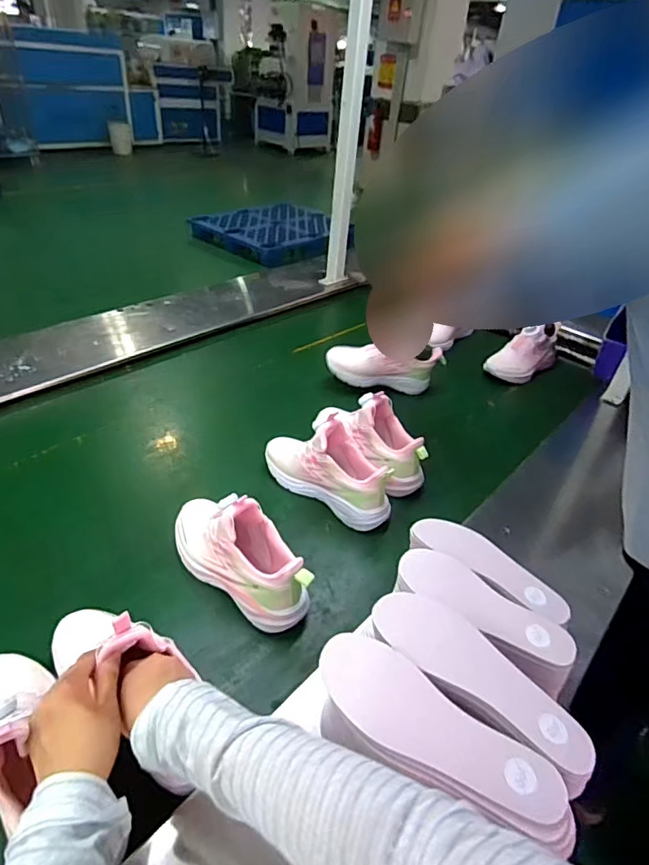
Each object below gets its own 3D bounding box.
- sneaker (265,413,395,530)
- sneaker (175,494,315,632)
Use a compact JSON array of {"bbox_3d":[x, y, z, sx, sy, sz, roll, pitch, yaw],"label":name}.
[{"bbox_3d":[0.011,0.045,0.830,0.230,0.133,0.086,28,44,25],"label":"sneaker"},{"bbox_3d":[-0.118,0.154,0.685,0.239,0.143,0.082,29,45,26],"label":"sneaker"}]

